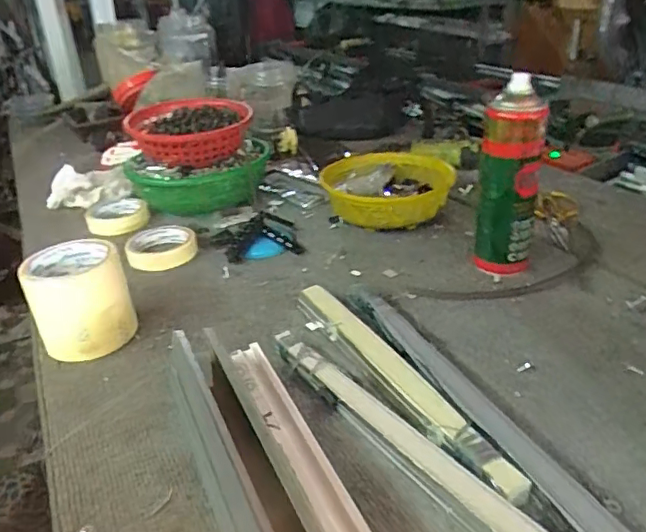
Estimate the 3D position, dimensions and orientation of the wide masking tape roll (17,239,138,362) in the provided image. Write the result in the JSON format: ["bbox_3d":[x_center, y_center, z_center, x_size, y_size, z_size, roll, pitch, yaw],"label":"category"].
[{"bbox_3d":[-0.255,0.036,0.587,0.092,0.096,0.087,-18,31,-27],"label":"wide masking tape roll"}]

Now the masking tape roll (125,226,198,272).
[{"bbox_3d":[-0.222,-0.024,0.775,0.090,0.034,0.090,-2,27,1],"label":"masking tape roll"}]

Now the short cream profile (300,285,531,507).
[{"bbox_3d":[0.062,0.095,0.510,0.029,0.018,0.324,-15,29,-22],"label":"short cream profile"}]

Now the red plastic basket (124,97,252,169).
[{"bbox_3d":[-0.206,-0.207,0.876,0.184,0.071,0.182,-6,28,-5],"label":"red plastic basket"}]

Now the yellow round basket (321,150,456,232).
[{"bbox_3d":[0.100,-0.108,0.831,0.171,0.072,0.170,-2,27,1],"label":"yellow round basket"}]

